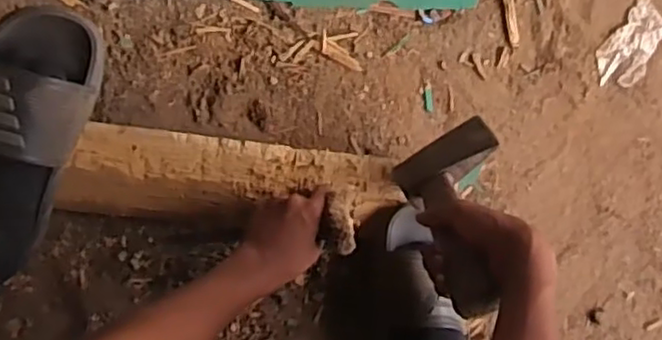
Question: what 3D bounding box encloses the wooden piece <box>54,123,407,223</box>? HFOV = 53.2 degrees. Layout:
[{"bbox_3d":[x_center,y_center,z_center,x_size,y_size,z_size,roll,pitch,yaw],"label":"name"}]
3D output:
[{"bbox_3d":[-0.107,0.005,0.724,0.351,0.041,0.095,2,86,-8],"label":"wooden piece"}]

